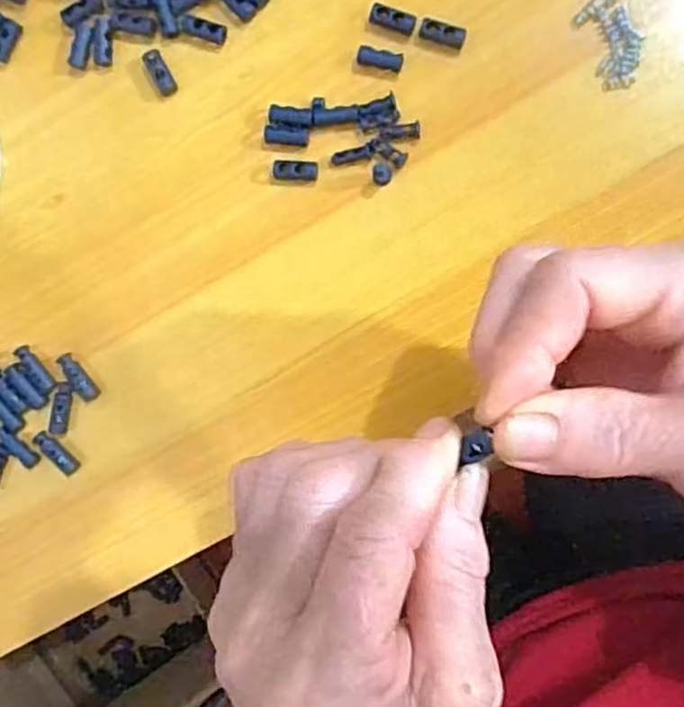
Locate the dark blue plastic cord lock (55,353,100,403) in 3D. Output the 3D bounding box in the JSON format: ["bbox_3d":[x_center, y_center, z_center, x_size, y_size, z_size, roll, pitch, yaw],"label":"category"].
[{"bbox_3d":[-0.119,0.011,0.325,0.009,0.005,0.024,-34,89,9],"label":"dark blue plastic cord lock"}]

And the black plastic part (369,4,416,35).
[{"bbox_3d":[0.021,-0.136,0.294,0.019,0.006,0.009,19,97,6],"label":"black plastic part"}]

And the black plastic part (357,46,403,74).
[{"bbox_3d":[0.015,-0.120,0.295,0.019,0.005,0.007,12,96,-6],"label":"black plastic part"}]

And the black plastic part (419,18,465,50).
[{"bbox_3d":[0.041,-0.129,0.291,0.019,0.007,0.008,19,97,6],"label":"black plastic part"}]

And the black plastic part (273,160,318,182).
[{"bbox_3d":[-0.019,-0.077,0.304,0.018,0.005,0.008,4,95,7],"label":"black plastic part"}]

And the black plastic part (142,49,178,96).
[{"bbox_3d":[-0.078,-0.120,0.307,0.008,0.007,0.020,-26,103,9],"label":"black plastic part"}]

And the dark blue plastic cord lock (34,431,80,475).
[{"bbox_3d":[-0.129,0.045,0.328,0.025,0.007,0.008,39,98,3],"label":"dark blue plastic cord lock"}]

